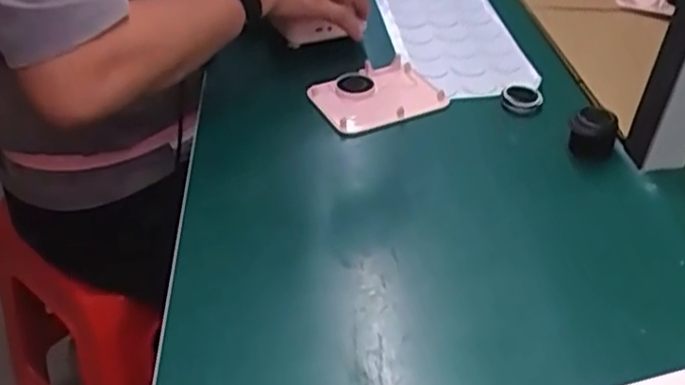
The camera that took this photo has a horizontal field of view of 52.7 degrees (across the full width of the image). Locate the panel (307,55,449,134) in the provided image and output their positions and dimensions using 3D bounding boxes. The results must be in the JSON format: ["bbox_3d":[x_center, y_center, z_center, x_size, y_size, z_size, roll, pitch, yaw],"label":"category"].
[{"bbox_3d":[0.035,-0.100,0.718,0.123,0.014,0.095,-22,45,-25],"label":"panel"}]

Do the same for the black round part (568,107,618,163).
[{"bbox_3d":[0.229,-0.054,0.633,0.039,0.040,0.033,15,42,17],"label":"black round part"}]

